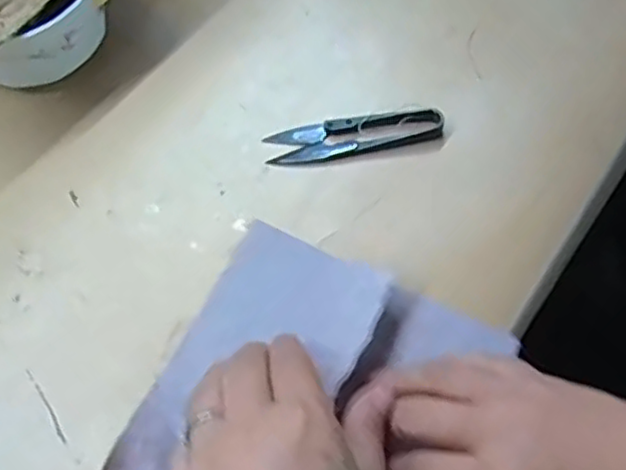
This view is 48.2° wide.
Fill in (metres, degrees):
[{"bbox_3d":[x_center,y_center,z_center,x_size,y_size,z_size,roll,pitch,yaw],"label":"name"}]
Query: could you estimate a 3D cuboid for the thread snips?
[{"bbox_3d":[0.024,-0.057,0.391,0.097,0.010,0.025,-10,65,-5],"label":"thread snips"}]

